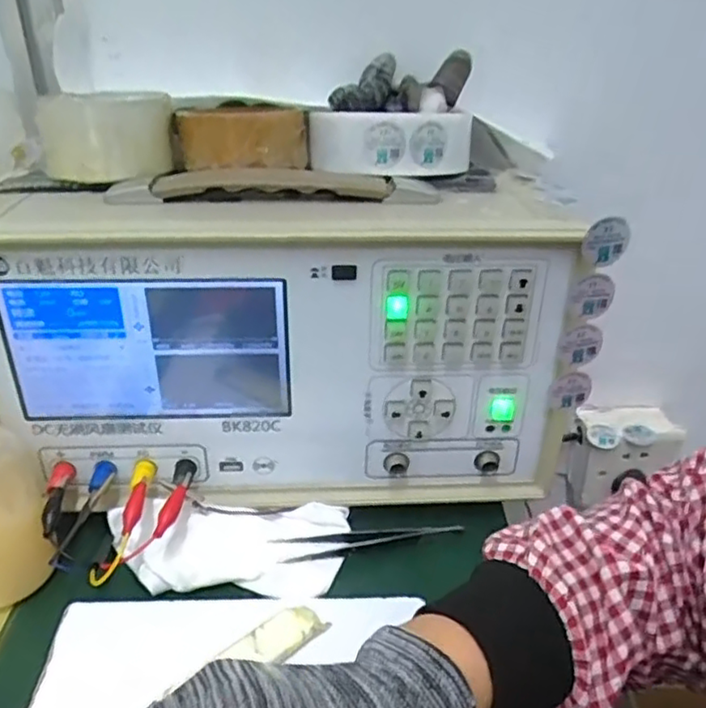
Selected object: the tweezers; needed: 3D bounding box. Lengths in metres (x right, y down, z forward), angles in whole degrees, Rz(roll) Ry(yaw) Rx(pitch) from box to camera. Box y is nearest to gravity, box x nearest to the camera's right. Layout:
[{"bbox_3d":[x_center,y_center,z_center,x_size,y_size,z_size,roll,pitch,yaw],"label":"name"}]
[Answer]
[{"bbox_3d":[0.010,0.116,0.404,0.117,0.006,0.018,-6,31,-9],"label":"tweezers"}]

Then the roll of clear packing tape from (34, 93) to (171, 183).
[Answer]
[{"bbox_3d":[-0.153,-0.137,0.410,0.058,0.055,0.068,11,31,16],"label":"roll of clear packing tape"}]

